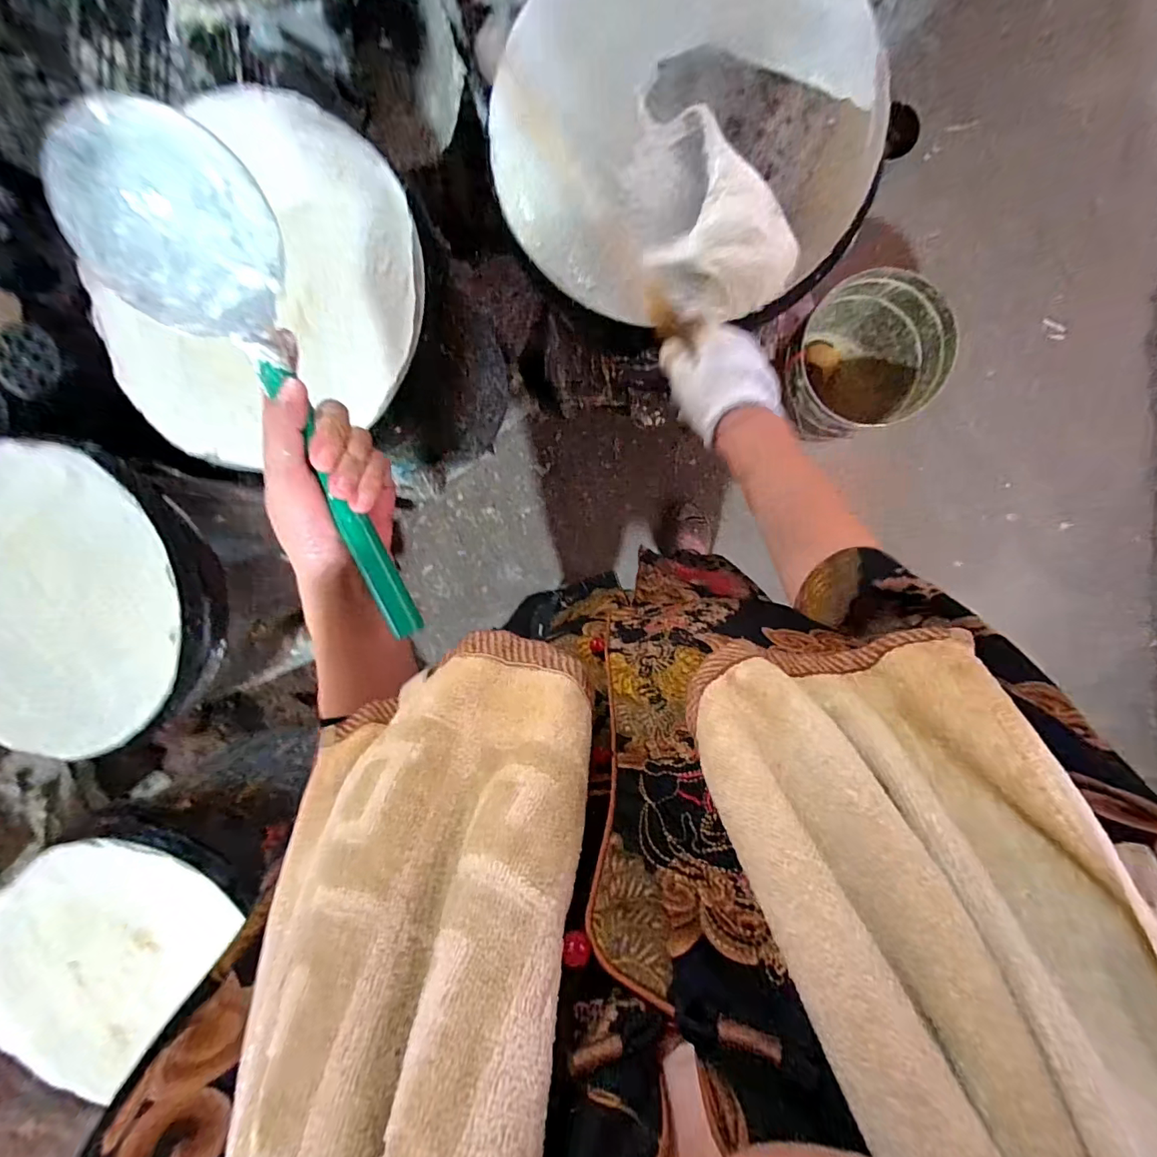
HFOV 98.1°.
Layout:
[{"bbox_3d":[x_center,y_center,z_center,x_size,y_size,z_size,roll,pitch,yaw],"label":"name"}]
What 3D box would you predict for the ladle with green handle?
[{"bbox_3d":[-0.184,-0.107,0.305,0.107,0.051,0.321,-27,95,9],"label":"ladle with green handle"}]

